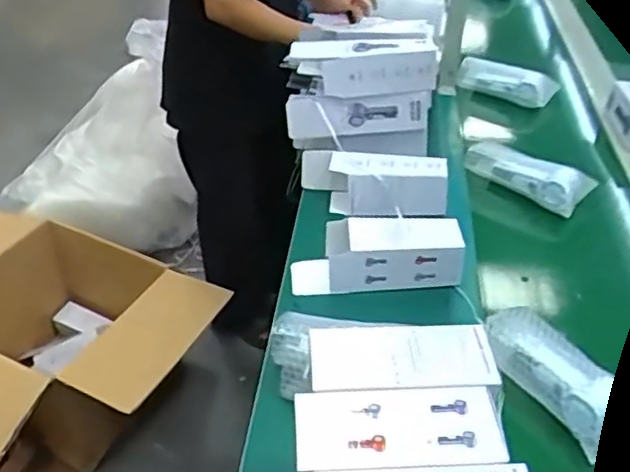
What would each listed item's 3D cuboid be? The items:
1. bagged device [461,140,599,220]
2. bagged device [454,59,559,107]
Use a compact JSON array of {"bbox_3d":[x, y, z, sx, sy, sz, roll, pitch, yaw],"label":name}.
[{"bbox_3d":[0.369,-0.115,1.157,0.234,0.052,0.077,30,47,31],"label":"bagged device"},{"bbox_3d":[0.430,-0.348,1.452,0.215,0.070,0.053,16,41,18],"label":"bagged device"}]

